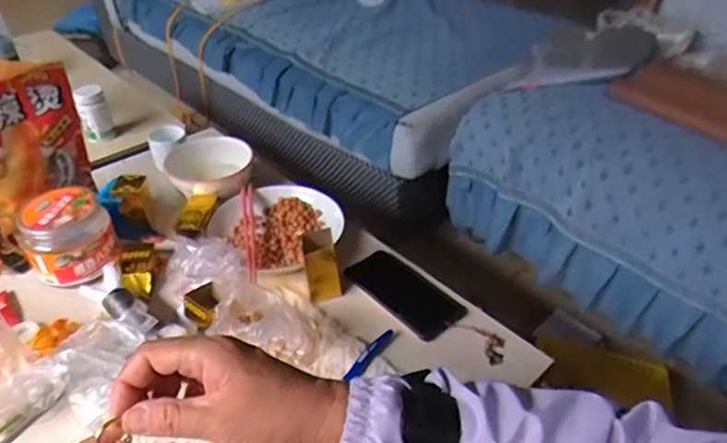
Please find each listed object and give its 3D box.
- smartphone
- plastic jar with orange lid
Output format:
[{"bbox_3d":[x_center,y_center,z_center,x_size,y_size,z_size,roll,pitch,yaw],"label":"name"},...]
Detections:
[{"bbox_3d":[0.052,0.094,0.736,0.162,0.013,0.087,30,47,33],"label":"smartphone"},{"bbox_3d":[-0.393,0.015,0.735,0.108,0.083,0.101,0,38,0],"label":"plastic jar with orange lid"}]

